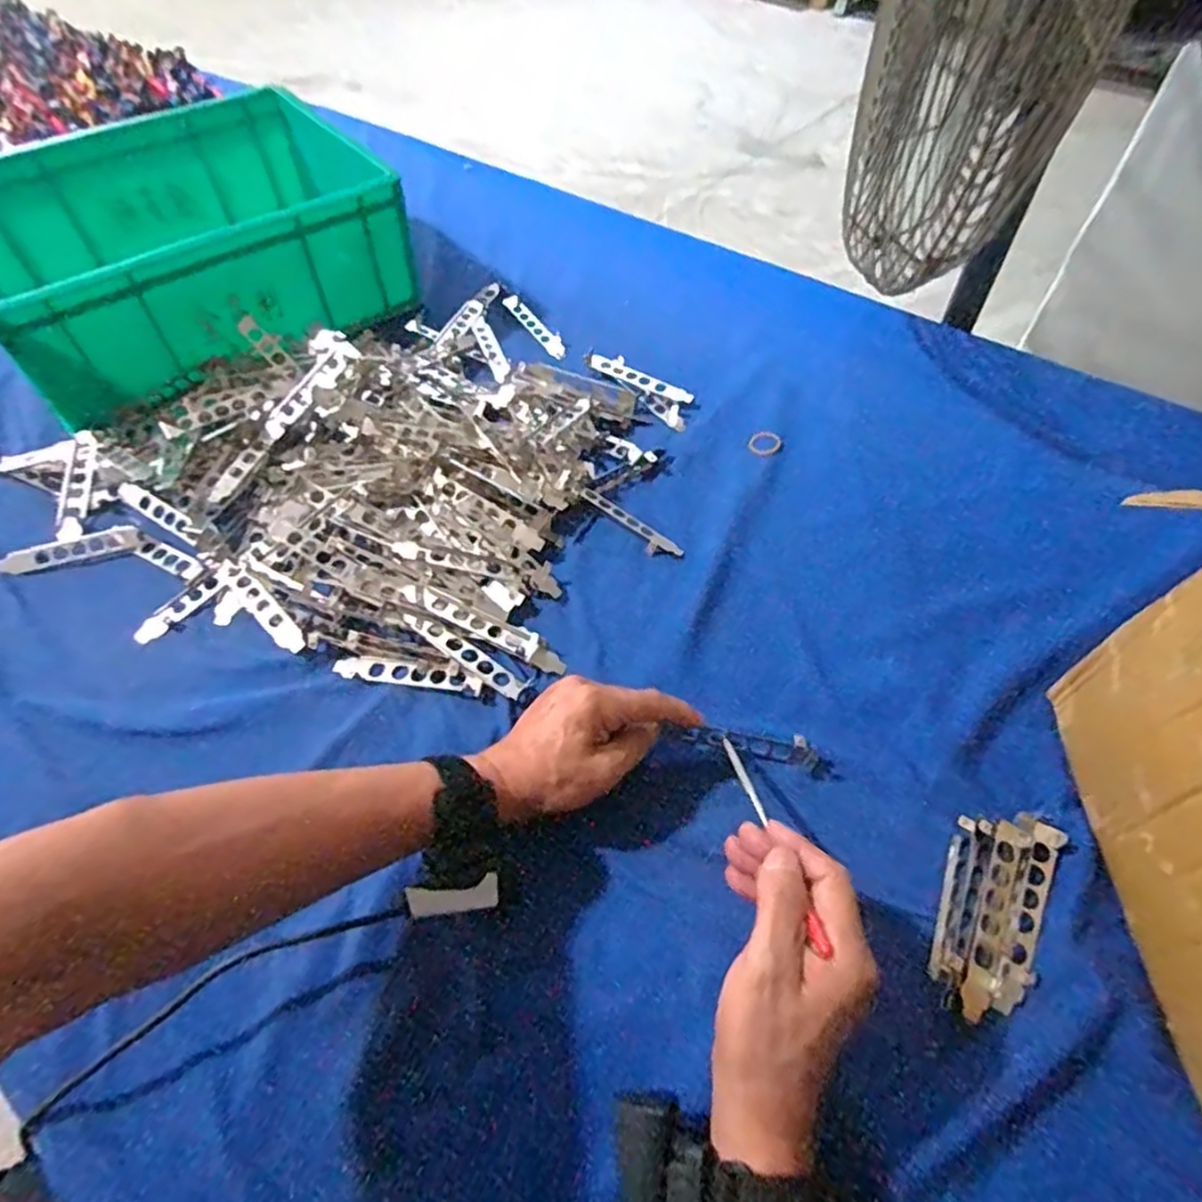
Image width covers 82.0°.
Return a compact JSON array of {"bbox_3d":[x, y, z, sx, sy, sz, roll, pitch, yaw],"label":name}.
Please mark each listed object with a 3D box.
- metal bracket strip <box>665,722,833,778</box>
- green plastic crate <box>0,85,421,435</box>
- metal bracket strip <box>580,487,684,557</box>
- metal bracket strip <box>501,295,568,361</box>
[{"bbox_3d":[0.105,0.101,0.486,0.118,0.011,0.023,13,57,2],"label":"metal bracket strip"},{"bbox_3d":[-0.454,-0.391,0.758,0.402,0.135,0.307,-35,62,-22],"label":"green plastic crate"},{"bbox_3d":[0.024,-0.066,0.613,0.108,0.014,0.020,34,61,19],"label":"metal bracket strip"},{"bbox_3d":[-0.075,-0.316,0.795,0.024,0.006,0.131,-28,62,-19],"label":"metal bracket strip"}]

